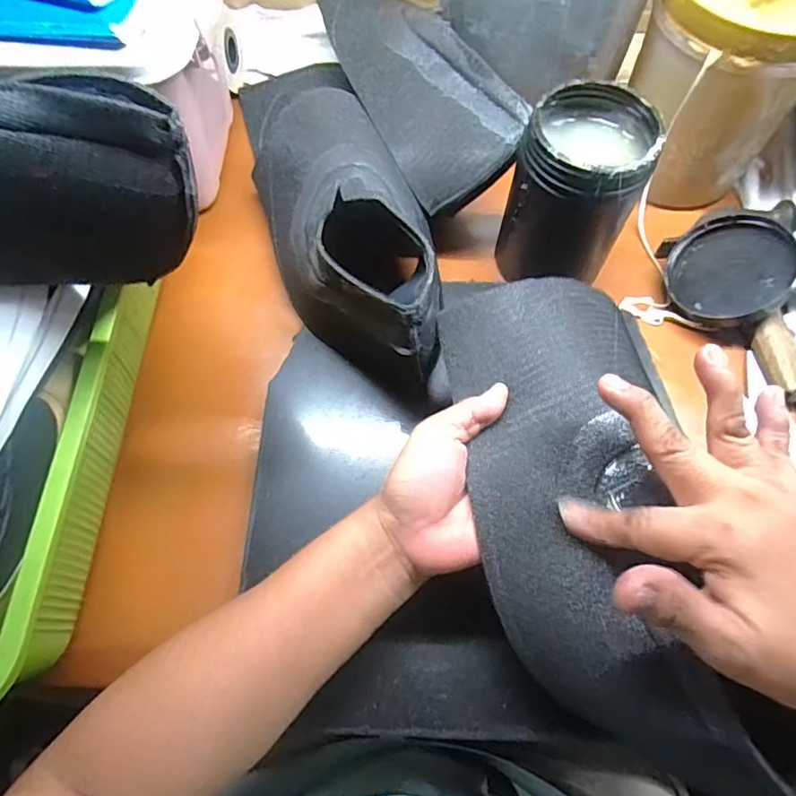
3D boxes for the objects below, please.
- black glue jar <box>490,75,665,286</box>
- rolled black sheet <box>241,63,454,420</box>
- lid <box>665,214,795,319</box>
[{"bbox_3d":[0.138,-0.160,0.419,0.086,0.124,0.091,0,66,0],"label":"black glue jar"},{"bbox_3d":[-0.036,-0.136,0.414,0.127,0.096,0.279,-14,67,-7],"label":"rolled black sheet"},{"bbox_3d":[0.277,-0.110,0.447,0.092,0.017,0.090,-18,59,32],"label":"lid"}]

